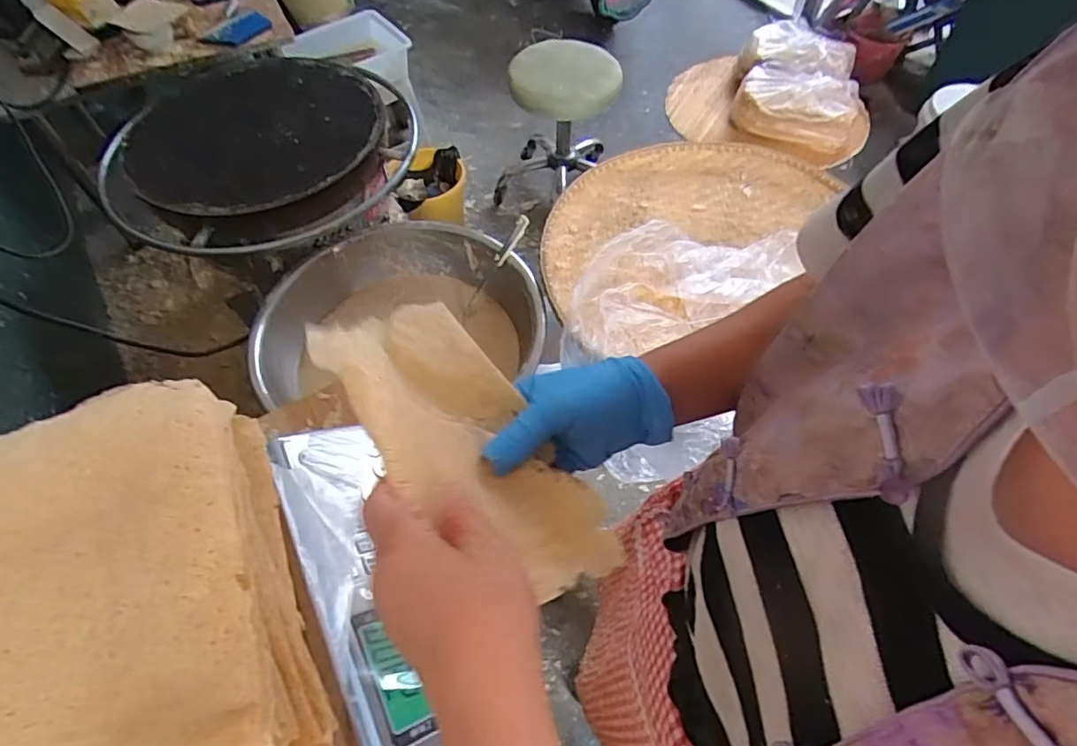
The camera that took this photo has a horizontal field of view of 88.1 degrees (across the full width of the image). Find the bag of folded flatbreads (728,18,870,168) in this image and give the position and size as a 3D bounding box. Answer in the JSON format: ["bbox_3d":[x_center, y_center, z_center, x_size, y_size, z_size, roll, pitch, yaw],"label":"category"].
[{"bbox_3d":[0.712,-0.765,1.509,0.351,0.177,0.389,13,58,8],"label":"bag of folded flatbreads"}]

